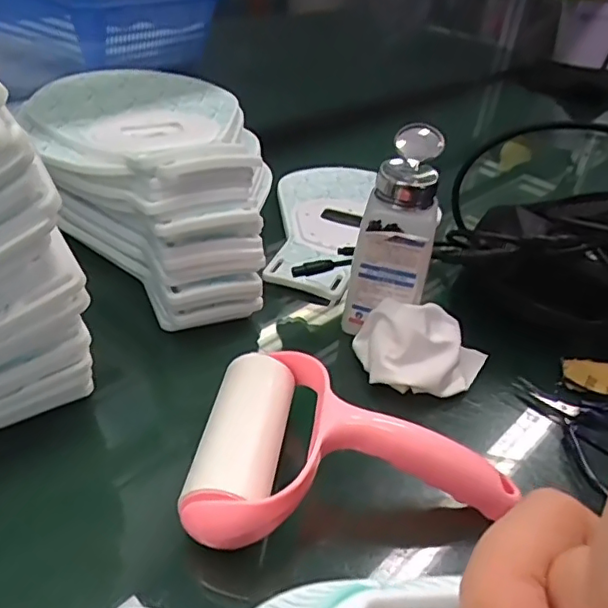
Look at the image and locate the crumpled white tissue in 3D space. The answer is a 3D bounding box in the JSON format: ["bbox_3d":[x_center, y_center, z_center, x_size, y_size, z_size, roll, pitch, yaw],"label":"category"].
[{"bbox_3d":[0.088,0.028,0.399,0.097,0.045,0.063,2,36,-8],"label":"crumpled white tissue"}]

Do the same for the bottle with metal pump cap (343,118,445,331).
[{"bbox_3d":[0.062,-0.050,0.410,0.051,0.137,0.067,7,36,0],"label":"bottle with metal pump cap"}]

